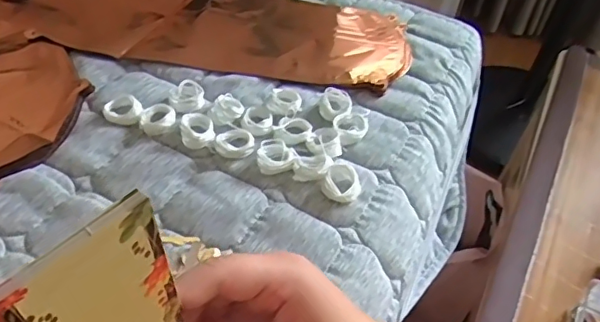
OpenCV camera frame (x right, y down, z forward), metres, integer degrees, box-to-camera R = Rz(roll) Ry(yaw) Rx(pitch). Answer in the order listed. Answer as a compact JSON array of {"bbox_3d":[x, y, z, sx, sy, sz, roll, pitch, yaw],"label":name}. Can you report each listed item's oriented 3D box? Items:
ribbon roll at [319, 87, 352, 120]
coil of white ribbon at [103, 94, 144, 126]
[{"bbox_3d":[0.031,-0.049,0.481,0.024,0.017,0.026,2,48,-3],"label":"ribbon roll"},{"bbox_3d":[-0.147,-0.043,0.466,0.031,0.013,0.023,6,48,1],"label":"coil of white ribbon"}]

